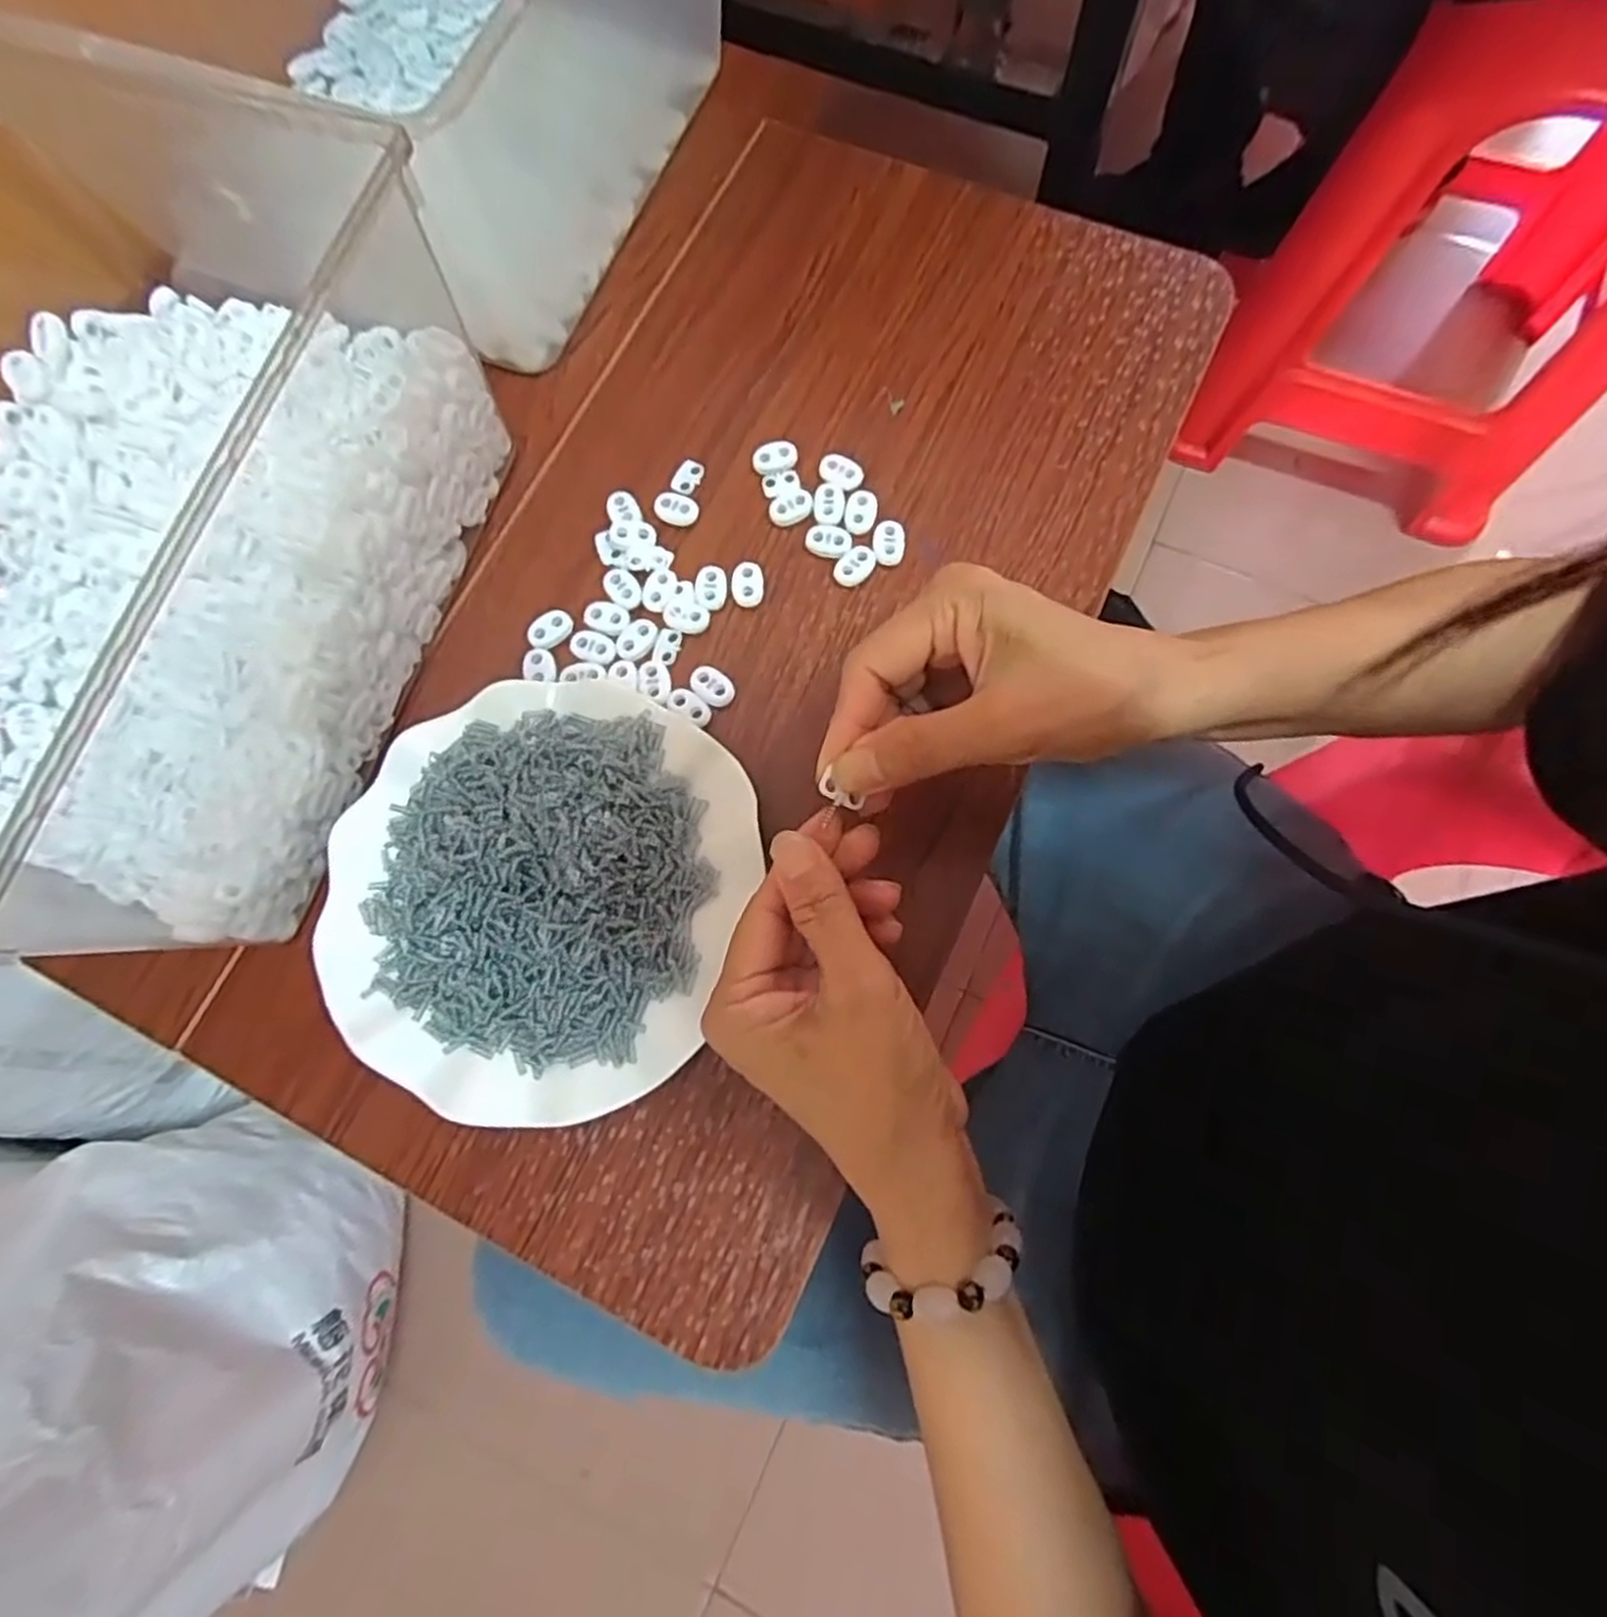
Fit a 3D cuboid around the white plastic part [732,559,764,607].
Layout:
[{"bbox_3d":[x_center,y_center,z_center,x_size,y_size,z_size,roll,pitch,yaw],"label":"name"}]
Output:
[{"bbox_3d":[-0.027,-0.110,0.380,0.015,0.006,0.022,2,76,3],"label":"white plastic part"}]

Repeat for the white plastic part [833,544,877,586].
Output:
[{"bbox_3d":[0.025,-0.119,0.380,0.022,0.005,0.015,-39,78,-7],"label":"white plastic part"}]

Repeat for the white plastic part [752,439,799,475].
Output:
[{"bbox_3d":[-0.014,-0.180,0.398,0.023,0.010,0.015,-8,76,1],"label":"white plastic part"}]

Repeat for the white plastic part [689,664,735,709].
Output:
[{"bbox_3d":[-0.043,-0.058,0.368,0.023,0.005,0.016,32,80,10],"label":"white plastic part"}]

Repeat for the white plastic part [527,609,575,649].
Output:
[{"bbox_3d":[-0.124,-0.088,0.381,0.023,0.004,0.016,-33,77,-6],"label":"white plastic part"}]

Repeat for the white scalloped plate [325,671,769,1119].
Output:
[{"bbox_3d":[-0.115,0.034,0.339,0.171,0.028,0.178,-1,76,2],"label":"white scalloped plate"}]

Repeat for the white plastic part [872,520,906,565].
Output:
[{"bbox_3d":[0.042,-0.132,0.384,0.015,0.009,0.022,4,77,4],"label":"white plastic part"}]

